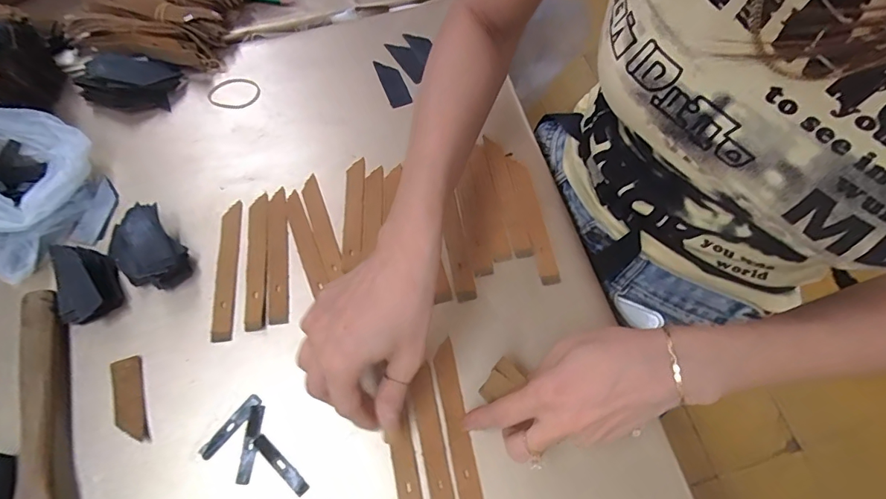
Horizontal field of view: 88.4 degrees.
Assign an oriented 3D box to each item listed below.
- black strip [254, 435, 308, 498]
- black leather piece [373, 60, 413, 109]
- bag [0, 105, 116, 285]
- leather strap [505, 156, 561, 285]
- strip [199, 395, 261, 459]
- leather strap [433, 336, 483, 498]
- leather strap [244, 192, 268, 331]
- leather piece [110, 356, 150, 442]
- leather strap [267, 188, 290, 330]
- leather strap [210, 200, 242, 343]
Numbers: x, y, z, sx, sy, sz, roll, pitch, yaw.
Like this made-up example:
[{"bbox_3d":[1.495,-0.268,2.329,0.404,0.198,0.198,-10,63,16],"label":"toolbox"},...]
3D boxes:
[{"bbox_3d":[-0.118,0.155,0.331,0.053,0.004,0.010,37,69,17],"label":"black strip"},{"bbox_3d":[-0.053,-0.175,0.477,0.022,0.004,0.065,-19,67,-7],"label":"black leather piece"},{"bbox_3d":[-0.365,-0.054,0.386,0.116,0.069,0.141,-28,68,-11],"label":"bag"},{"bbox_3d":[0.081,-0.029,0.408,0.018,0.004,0.126,-11,66,-5],"label":"leather strap"},{"bbox_3d":[-0.159,0.132,0.340,0.010,0.004,0.053,37,69,17],"label":"strip"},{"bbox_3d":[0.011,0.131,0.341,0.017,0.004,0.126,-9,65,-4],"label":"leather strap"},{"bbox_3d":[-0.164,0.007,0.396,0.016,0.004,0.124,-7,66,-2],"label":"leather strap"},{"bbox_3d":[-0.241,0.115,0.350,0.022,0.004,0.065,-17,67,-11],"label":"leather piece"},{"bbox_3d":[-0.145,0.004,0.401,0.018,0.004,0.126,-5,67,-8],"label":"leather strap"},{"bbox_3d":[-0.187,0.016,0.395,0.020,0.004,0.125,-5,68,-5],"label":"leather strap"}]

